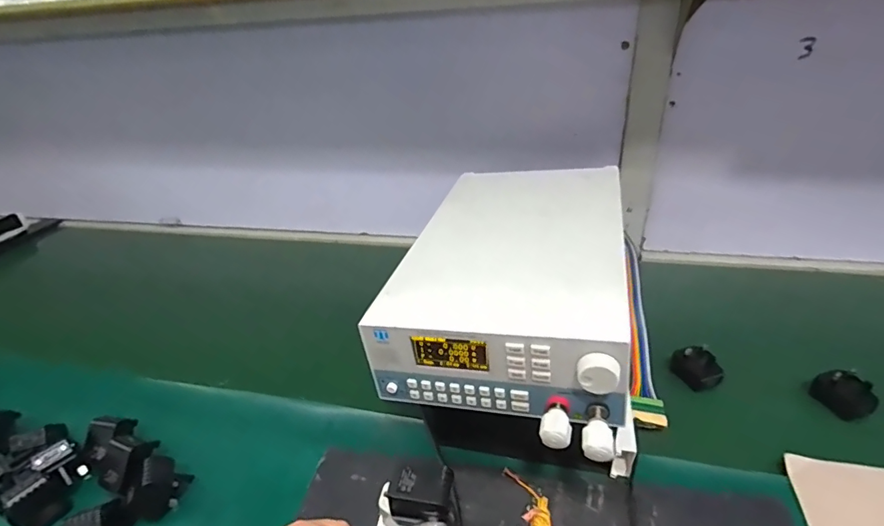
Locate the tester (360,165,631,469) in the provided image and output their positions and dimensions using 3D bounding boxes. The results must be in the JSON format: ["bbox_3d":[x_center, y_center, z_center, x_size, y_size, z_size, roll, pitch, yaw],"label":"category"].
[{"bbox_3d":[0.074,0.007,0.497,0.211,0.087,0.381,5,34,15],"label":"tester"}]

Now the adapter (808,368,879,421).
[{"bbox_3d":[0.442,0.144,0.515,0.034,0.043,0.053,-23,37,-27],"label":"adapter"}]

